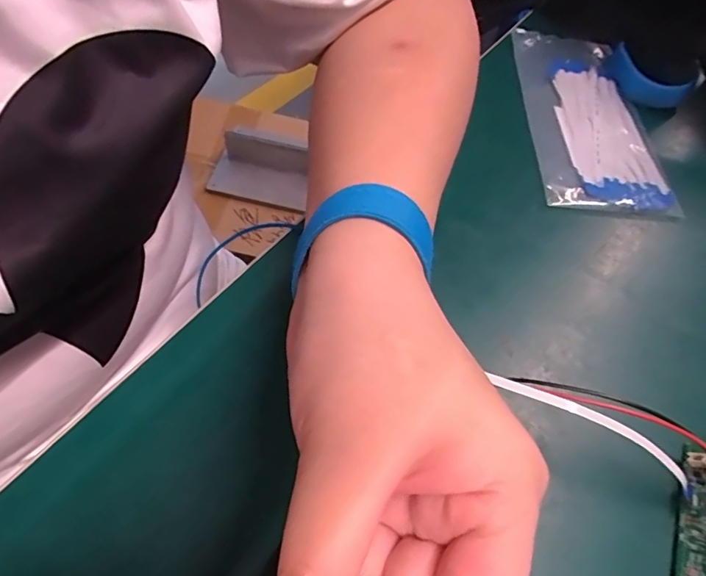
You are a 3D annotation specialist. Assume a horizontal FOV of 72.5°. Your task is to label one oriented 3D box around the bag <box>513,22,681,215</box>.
[{"bbox_3d":[0.150,-0.113,0.312,0.071,0.017,0.171,6,59,-4],"label":"bag"}]

